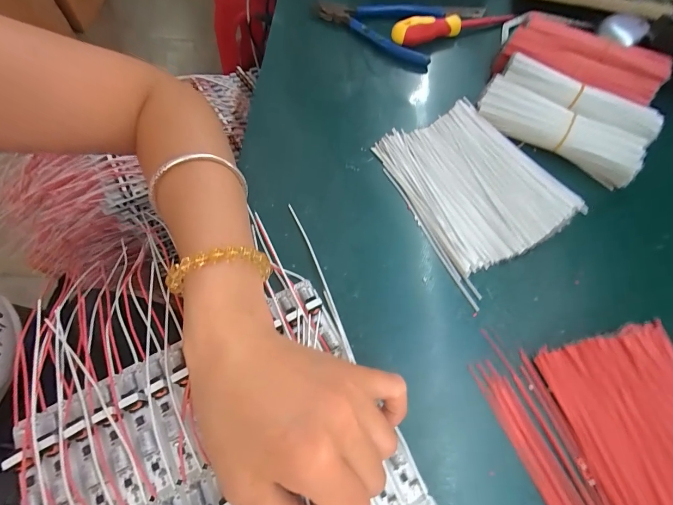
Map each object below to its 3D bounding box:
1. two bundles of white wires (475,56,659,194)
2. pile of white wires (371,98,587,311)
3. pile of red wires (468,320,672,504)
[{"bbox_3d":[0.218,-0.133,0.320,0.147,0.026,0.080,30,66,11],"label":"two bundles of white wires"},{"bbox_3d":[0.113,-0.061,0.296,0.142,0.010,0.154,-33,70,-18],"label":"pile of white wires"},{"bbox_3d":[0.191,0.121,0.206,0.149,0.016,0.159,-19,66,-12],"label":"pile of red wires"}]

